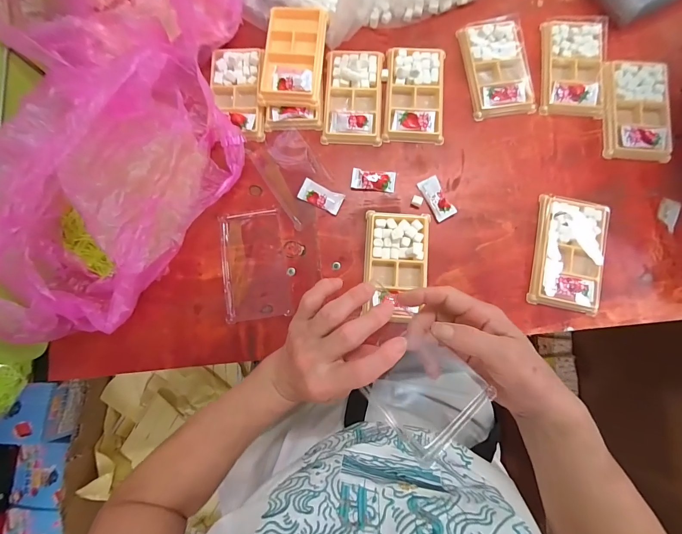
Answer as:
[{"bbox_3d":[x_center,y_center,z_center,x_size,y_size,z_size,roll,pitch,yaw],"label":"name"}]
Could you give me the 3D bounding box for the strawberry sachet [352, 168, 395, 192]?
[{"bbox_3d":[0.043,-0.114,0.425,0.056,0.008,0.025,6,81,3],"label":"strawberry sachet"}]

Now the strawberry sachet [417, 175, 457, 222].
[{"bbox_3d":[0.123,-0.089,0.417,0.026,0.010,0.058,-25,81,-2],"label":"strawberry sachet"}]

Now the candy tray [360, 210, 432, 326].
[{"bbox_3d":[0.070,-0.002,0.404,0.077,0.020,0.134,5,81,3],"label":"candy tray"}]

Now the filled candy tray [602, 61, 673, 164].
[{"bbox_3d":[0.384,-0.204,0.421,0.078,0.012,0.132,2,81,3],"label":"filled candy tray"}]

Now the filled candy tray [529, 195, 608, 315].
[{"bbox_3d":[0.279,-0.016,0.396,0.076,0.014,0.136,11,81,4],"label":"filled candy tray"}]

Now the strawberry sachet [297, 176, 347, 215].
[{"bbox_3d":[-0.026,-0.091,0.424,0.057,0.005,0.028,26,83,6],"label":"strawberry sachet"}]

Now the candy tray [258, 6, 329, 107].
[{"bbox_3d":[-0.063,-0.285,0.438,0.078,0.027,0.136,6,81,3],"label":"candy tray"}]

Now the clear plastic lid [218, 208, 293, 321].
[{"bbox_3d":[-0.110,-0.004,0.412,0.078,0.015,0.138,-9,81,1],"label":"clear plastic lid"}]

